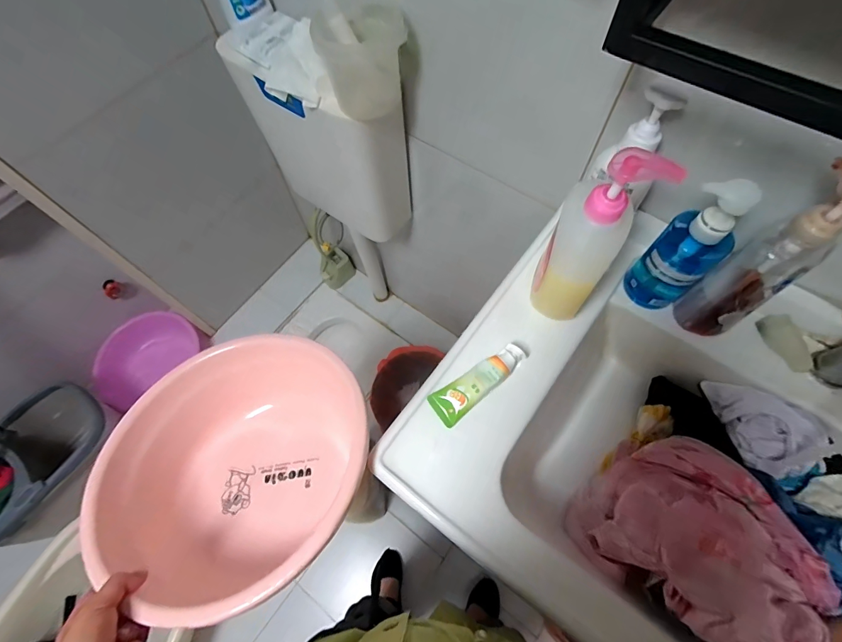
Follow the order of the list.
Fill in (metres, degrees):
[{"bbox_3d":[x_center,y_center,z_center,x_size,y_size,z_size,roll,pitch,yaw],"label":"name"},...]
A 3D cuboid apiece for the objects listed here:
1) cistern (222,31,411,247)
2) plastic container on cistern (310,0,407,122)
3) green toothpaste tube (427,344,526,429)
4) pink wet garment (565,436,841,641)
[{"bbox_3d":[-0.190,-0.367,0.830,0.346,0.394,0.142,37,71,16],"label":"cistern"},{"bbox_3d":[-0.089,-0.392,0.601,0.123,0.123,0.099,-9,66,-4],"label":"plastic container on cistern"},{"bbox_3d":[0.069,0.074,0.494,0.126,0.025,0.043,-38,71,-15],"label":"green toothpaste tube"},{"bbox_3d":[0.303,0.239,0.445,0.167,0.177,0.175,-38,71,-15],"label":"pink wet garment"}]

